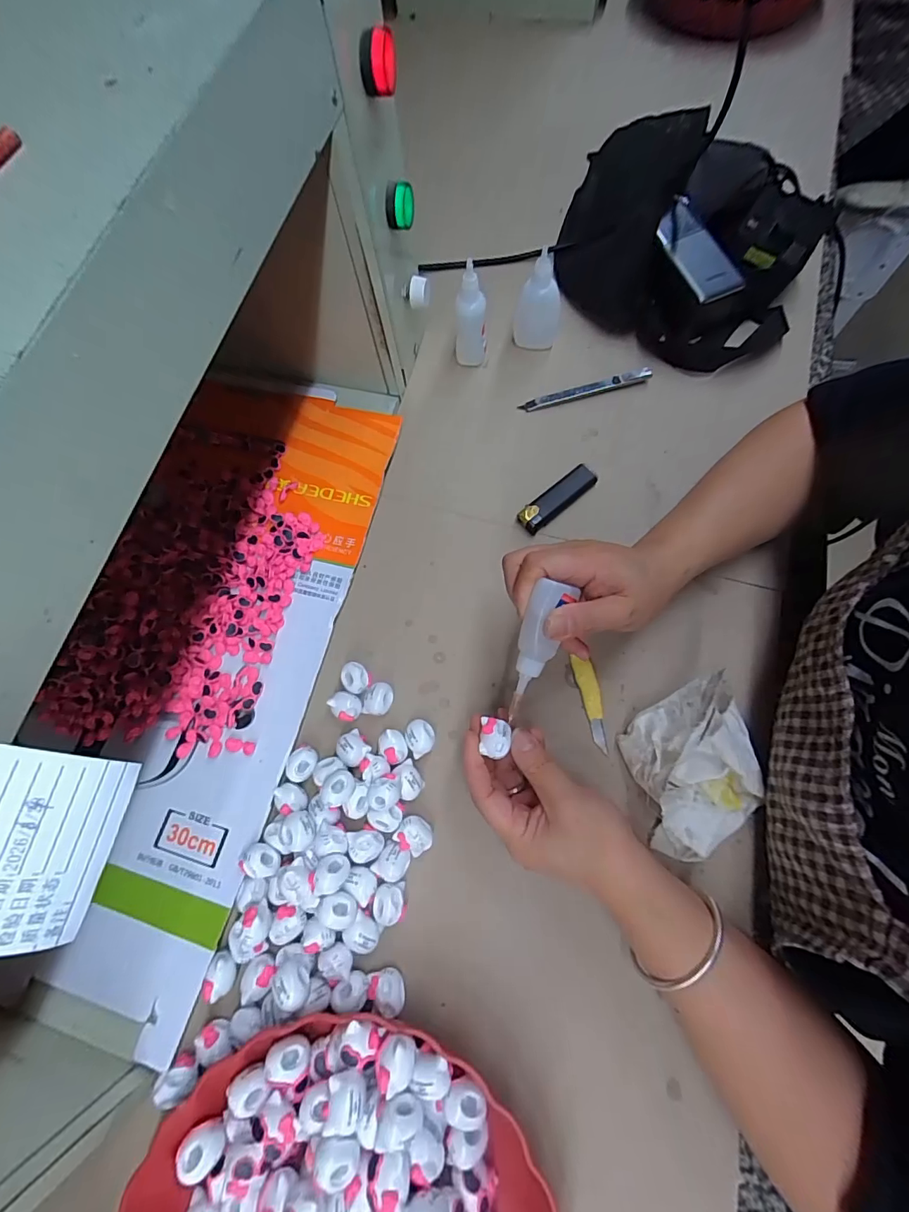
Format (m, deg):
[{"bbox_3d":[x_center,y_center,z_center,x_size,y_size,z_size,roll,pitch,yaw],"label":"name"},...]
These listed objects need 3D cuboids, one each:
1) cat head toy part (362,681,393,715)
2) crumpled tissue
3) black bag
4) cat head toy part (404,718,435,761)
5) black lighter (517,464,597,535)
[{"bbox_3d":[-0.061,0.074,0.371,0.024,0.016,0.025,-1,71,2],"label":"cat head toy part"},{"bbox_3d":[0.170,0.114,0.331,0.085,0.057,0.106,-18,73,-4],"label":"crumpled tissue"},{"bbox_3d":[0.235,-0.385,0.479,0.259,0.067,0.268,23,74,10],"label":"black bag"},{"bbox_3d":[-0.027,0.102,0.362,0.022,0.020,0.025,-31,72,-8],"label":"cat head toy part"},{"bbox_3d":[0.093,-0.097,0.422,0.079,0.012,0.024,-39,74,-10],"label":"black lighter"}]

